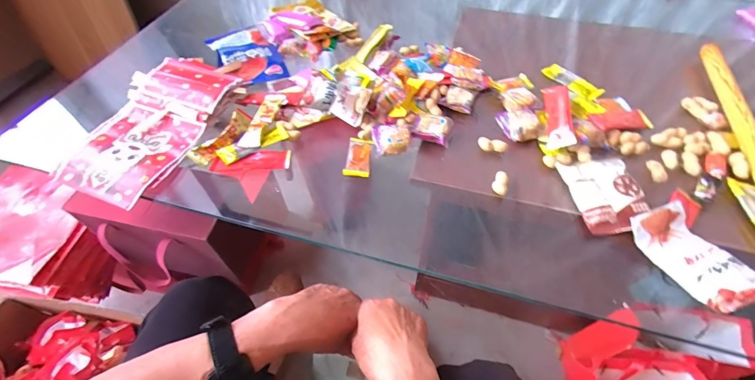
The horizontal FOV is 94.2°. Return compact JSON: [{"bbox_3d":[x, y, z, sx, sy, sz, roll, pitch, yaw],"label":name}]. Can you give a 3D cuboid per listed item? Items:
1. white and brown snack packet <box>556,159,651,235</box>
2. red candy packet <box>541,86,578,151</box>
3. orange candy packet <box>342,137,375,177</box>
[{"bbox_3d":[0.282,0.009,0.437,0.078,0.027,0.100,-5,52,-3],"label":"white and brown snack packet"},{"bbox_3d":[0.258,-0.114,0.497,0.028,0.024,0.122,7,53,7],"label":"red candy packet"},{"bbox_3d":[-0.026,-0.047,0.493,0.034,0.012,0.061,3,52,4],"label":"orange candy packet"}]

